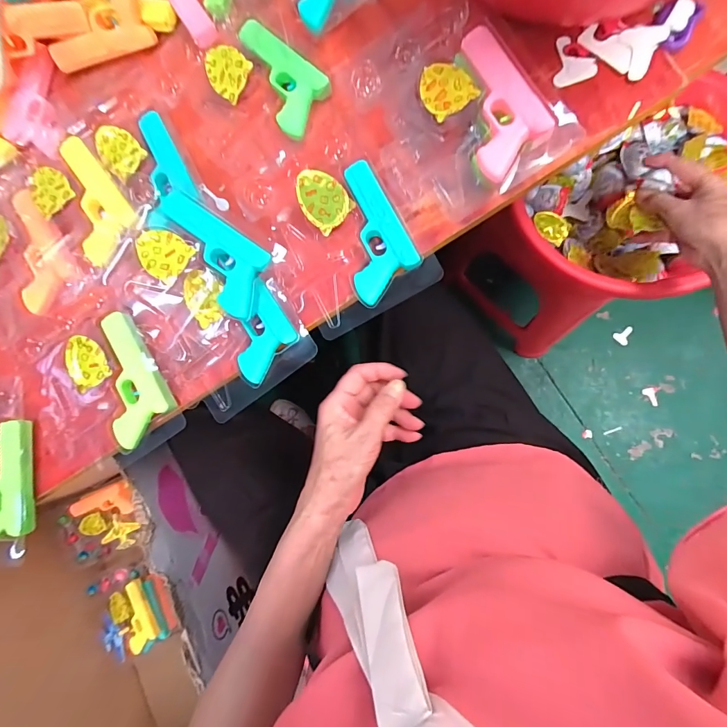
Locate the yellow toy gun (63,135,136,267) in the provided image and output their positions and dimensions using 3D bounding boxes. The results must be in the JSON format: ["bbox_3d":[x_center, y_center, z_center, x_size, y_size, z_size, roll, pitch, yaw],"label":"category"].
[{"bbox_3d":[-0.251,-0.150,0.354,0.055,0.018,0.132,-37,82,4],"label":"yellow toy gun"}]

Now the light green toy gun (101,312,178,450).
[{"bbox_3d":[-0.220,0.013,0.361,0.061,0.016,0.114,-27,83,5],"label":"light green toy gun"}]

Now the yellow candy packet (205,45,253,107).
[{"bbox_3d":[-0.129,-0.271,0.360,0.047,0.005,0.039,39,111,9],"label":"yellow candy packet"}]

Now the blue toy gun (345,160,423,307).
[{"bbox_3d":[0.003,-0.115,0.341,0.060,0.015,0.117,-27,83,5],"label":"blue toy gun"}]

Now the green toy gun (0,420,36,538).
[{"bbox_3d":[-0.345,0.114,0.372,0.059,0.020,0.113,-4,86,8],"label":"green toy gun"}]

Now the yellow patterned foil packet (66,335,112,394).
[{"bbox_3d":[-0.259,-0.002,0.364,0.033,0.015,0.048,-23,84,6],"label":"yellow patterned foil packet"}]

